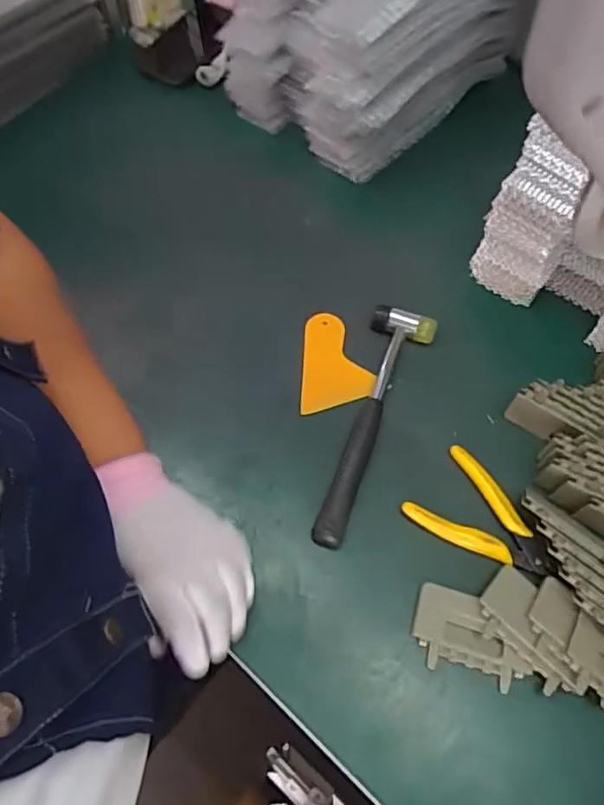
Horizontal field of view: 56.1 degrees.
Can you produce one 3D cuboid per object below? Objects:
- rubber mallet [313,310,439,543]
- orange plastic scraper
[{"bbox_3d":[0.056,0.015,0.497,0.056,0.026,0.233,20,61,10],"label":"rubber mallet"},{"bbox_3d":[0.031,-0.040,0.528,0.064,0.010,0.101,-6,57,11],"label":"orange plastic scraper"}]

